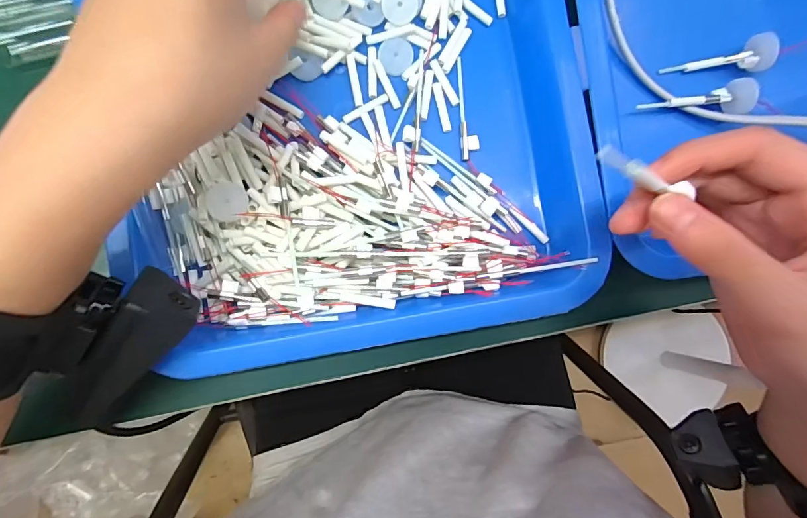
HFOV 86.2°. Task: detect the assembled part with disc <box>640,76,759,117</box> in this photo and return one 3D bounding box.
[{"bbox_3d":[0.176,-0.091,0.255,0.062,0.016,0.021,-16,88,-4],"label":"assembled part with disc"}]

